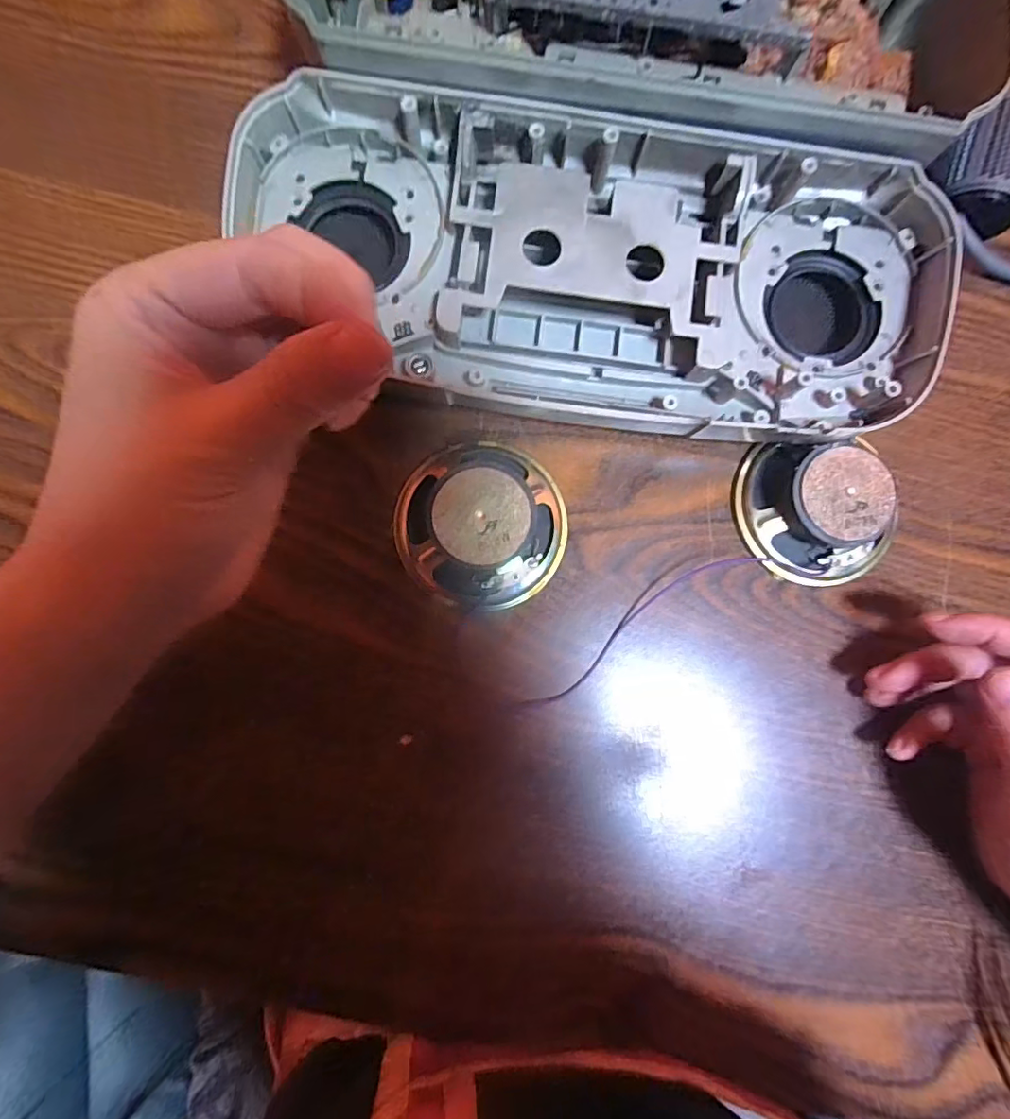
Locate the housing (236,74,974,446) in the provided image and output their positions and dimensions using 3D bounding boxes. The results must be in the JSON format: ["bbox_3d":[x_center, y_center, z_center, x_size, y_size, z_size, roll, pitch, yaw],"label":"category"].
[{"bbox_3d":[0.036,-0.116,0.228,0.281,0.041,0.118,6,86,-4],"label":"housing"}]

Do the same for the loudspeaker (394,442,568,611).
[{"bbox_3d":[-0.009,-0.016,0.228,0.073,0.023,0.069,0,87,-4],"label":"loudspeaker"}]

